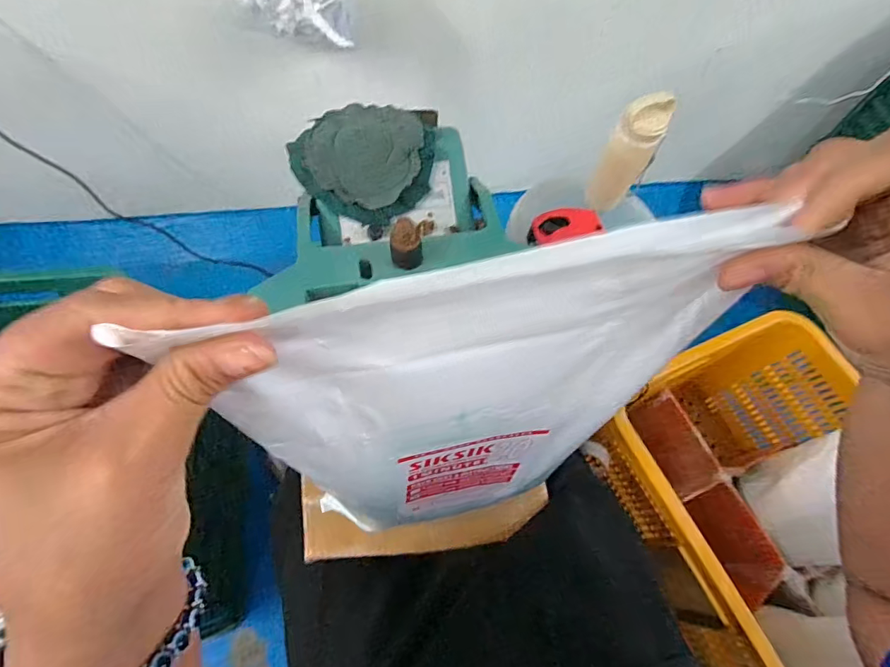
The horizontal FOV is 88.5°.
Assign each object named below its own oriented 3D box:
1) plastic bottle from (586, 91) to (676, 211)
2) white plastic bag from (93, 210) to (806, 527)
[{"bbox_3d":[0.280,-0.271,0.707,0.064,0.187,0.050,33,66,12],"label":"plastic bottle"},{"bbox_3d":[0.012,0.049,0.242,0.216,0.256,0.050,-13,65,-10],"label":"white plastic bag"}]

